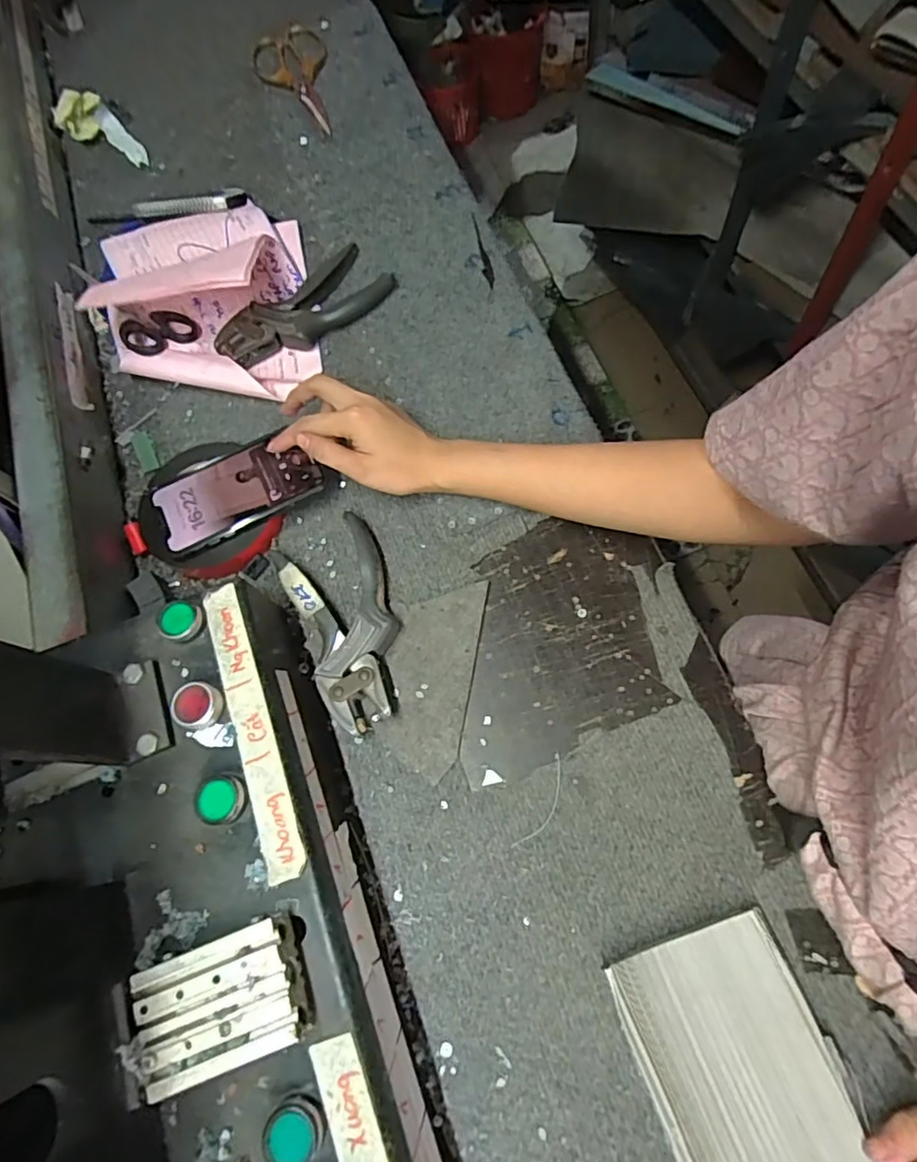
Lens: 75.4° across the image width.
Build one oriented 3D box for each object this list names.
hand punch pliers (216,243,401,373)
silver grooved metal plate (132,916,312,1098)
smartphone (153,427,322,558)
[{"bbox_3d":[-0.147,-0.261,0.567,0.171,0.020,0.072,-40,71,-7],"label":"hand punch pliers"},{"bbox_3d":[-0.125,0.223,0.315,0.080,0.027,0.057,-21,70,0],"label":"silver grooved metal plate"},{"bbox_3d":[-0.186,-0.077,0.493,0.133,0.008,0.073,-27,72,-7],"label":"smartphone"}]

